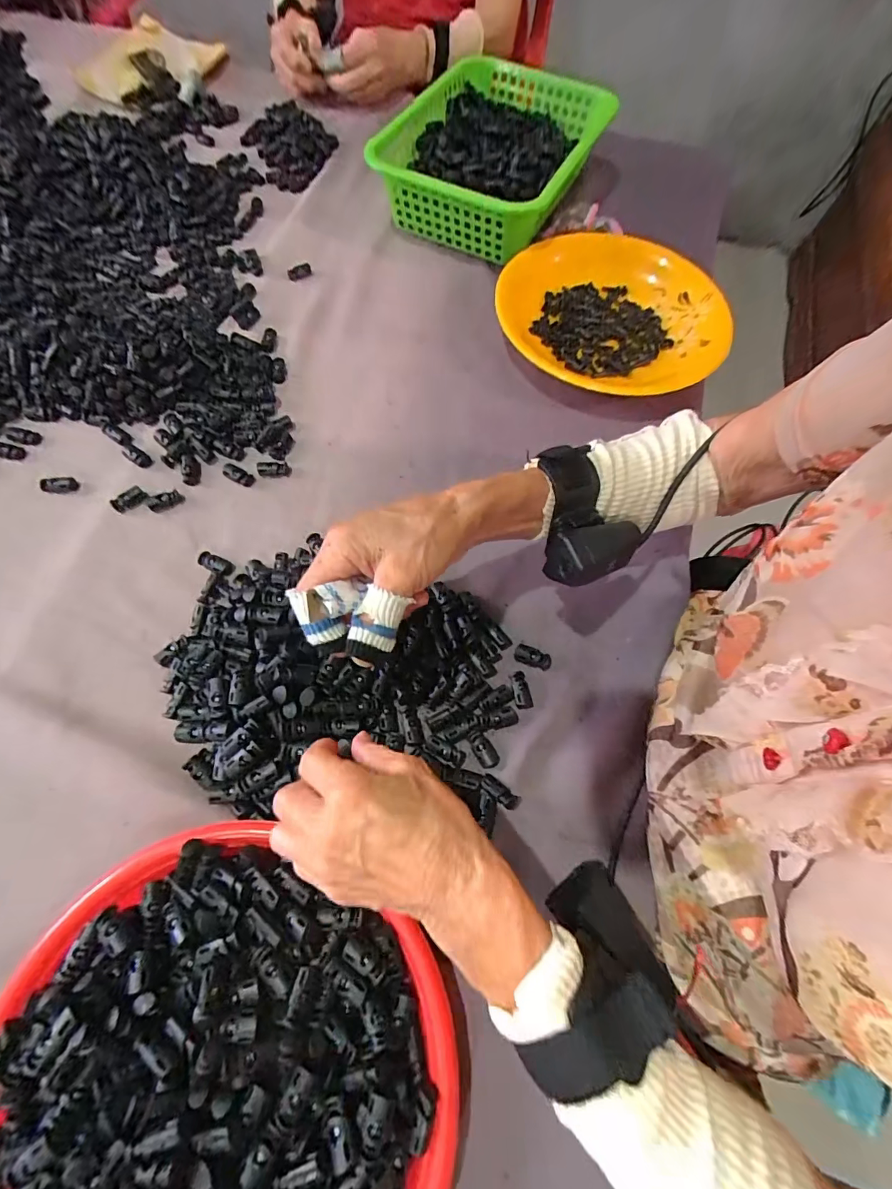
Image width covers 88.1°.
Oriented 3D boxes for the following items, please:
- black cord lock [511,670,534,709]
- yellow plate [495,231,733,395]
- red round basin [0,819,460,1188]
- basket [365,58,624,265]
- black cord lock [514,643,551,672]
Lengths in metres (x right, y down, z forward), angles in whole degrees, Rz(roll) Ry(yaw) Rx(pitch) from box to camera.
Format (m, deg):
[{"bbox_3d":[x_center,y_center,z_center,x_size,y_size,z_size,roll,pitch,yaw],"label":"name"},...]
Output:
[{"bbox_3d":[0.059,0.074,0.358,0.014,0.008,0.029,-5,68,-5],"label":"black cord lock"},{"bbox_3d":[0.177,-0.301,0.496,0.222,0.040,0.232,1,67,-3],"label":"yellow plate"},{"bbox_3d":[-0.130,0.274,0.248,0.244,0.045,0.234,1,67,-3],"label":"red round basin"},{"bbox_3d":[0.058,-0.553,0.584,0.228,0.081,0.318,26,68,7],"label":"basket"},{"bbox_3d":[0.070,0.050,0.371,0.030,0.007,0.015,23,68,6],"label":"black cord lock"}]

